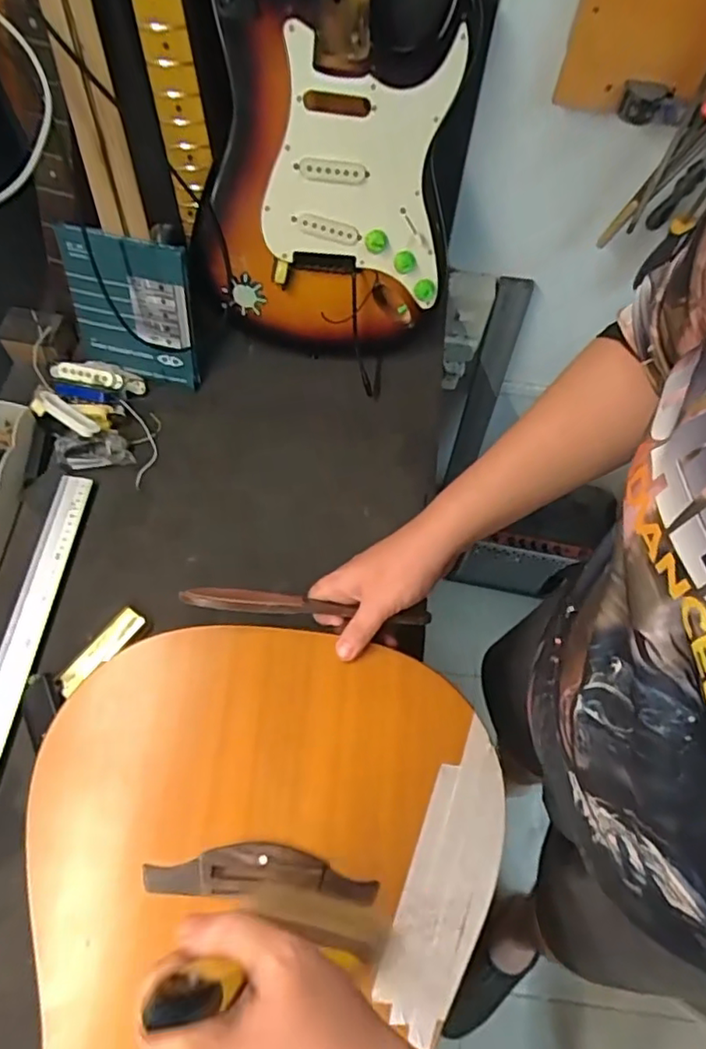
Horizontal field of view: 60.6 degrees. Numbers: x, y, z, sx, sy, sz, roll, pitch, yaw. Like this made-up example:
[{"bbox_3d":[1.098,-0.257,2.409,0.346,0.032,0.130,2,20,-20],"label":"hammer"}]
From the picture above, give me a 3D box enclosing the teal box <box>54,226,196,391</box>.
[{"bbox_3d":[-0.270,-0.256,0.722,0.148,0.180,0.027,13,47,4],"label":"teal box"}]

